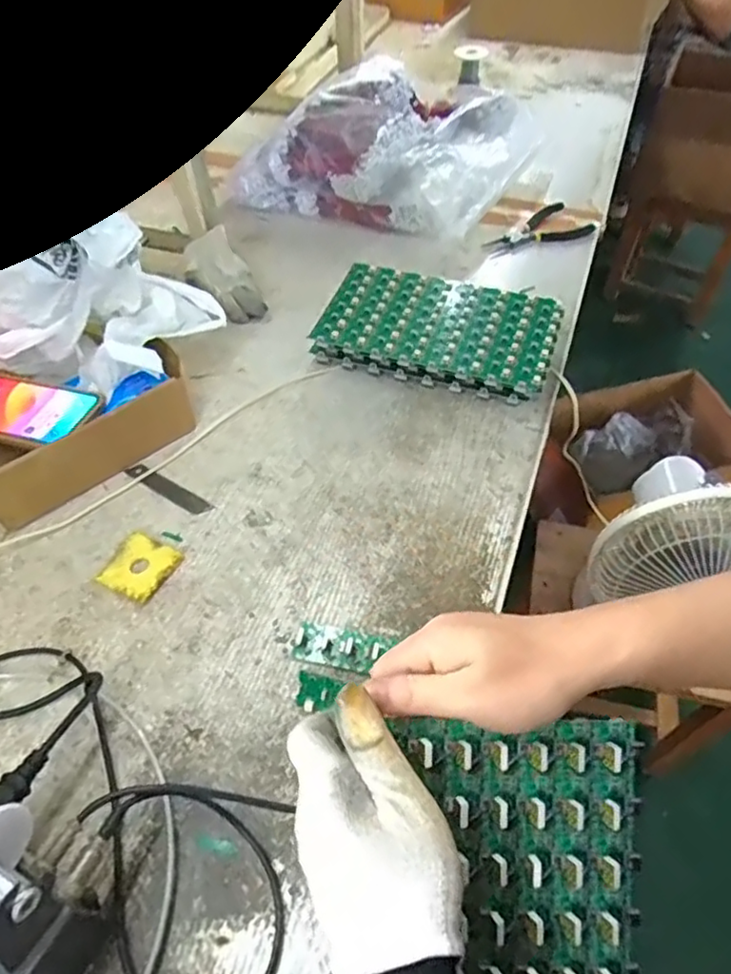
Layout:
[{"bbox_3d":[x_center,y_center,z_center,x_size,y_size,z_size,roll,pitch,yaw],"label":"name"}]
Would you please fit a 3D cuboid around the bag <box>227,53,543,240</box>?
[{"bbox_3d":[0.041,-0.498,0.903,0.355,0.115,0.307,21,57,17],"label":"bag"}]

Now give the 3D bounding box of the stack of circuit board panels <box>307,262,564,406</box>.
[{"bbox_3d":[0.078,-0.165,0.680,0.242,0.059,0.130,16,56,13],"label":"stack of circuit board panels"}]

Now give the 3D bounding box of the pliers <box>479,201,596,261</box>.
[{"bbox_3d":[0.230,-0.340,0.836,0.152,0.024,0.067,-28,57,-17],"label":"pliers"}]

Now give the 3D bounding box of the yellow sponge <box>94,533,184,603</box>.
[{"bbox_3d":[-0.199,0.070,0.549,0.054,0.009,0.055,23,57,18],"label":"yellow sponge"}]

